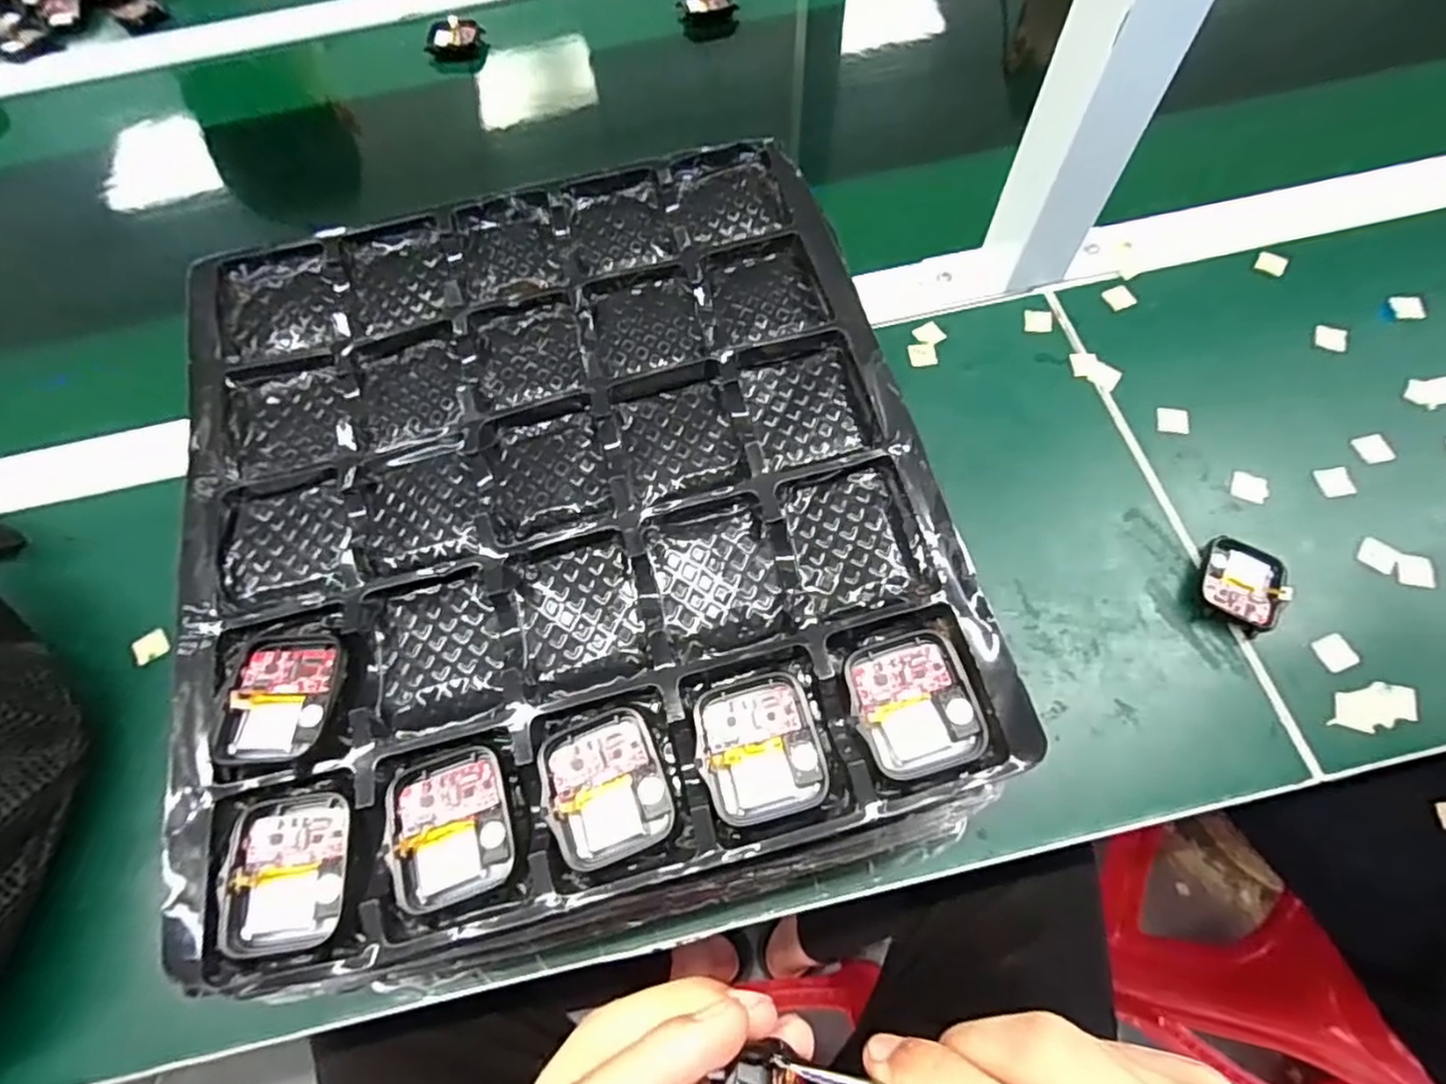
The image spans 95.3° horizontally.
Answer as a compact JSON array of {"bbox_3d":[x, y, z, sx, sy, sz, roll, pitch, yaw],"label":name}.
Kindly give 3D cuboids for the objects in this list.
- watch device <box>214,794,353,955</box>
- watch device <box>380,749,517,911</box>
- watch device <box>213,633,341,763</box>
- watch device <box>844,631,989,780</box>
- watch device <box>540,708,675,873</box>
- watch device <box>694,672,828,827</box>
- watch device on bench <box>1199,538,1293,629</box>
[{"bbox_3d":[-0.133,0.101,0.204,0.036,0.011,0.044,-10,65,-1],"label":"watch device"},{"bbox_3d":[-0.085,0.088,0.206,0.037,0.006,0.044,-17,66,-4],"label":"watch device"},{"bbox_3d":[-0.147,0.051,0.219,0.036,0.004,0.041,0,66,3],"label":"watch device"},{"bbox_3d":[0.061,0.052,0.211,0.036,0.011,0.042,-15,66,-4],"label":"watch device"},{"bbox_3d":[-0.037,0.077,0.209,0.036,0.008,0.043,-22,66,-6],"label":"watch device"},{"bbox_3d":[0.011,0.065,0.210,0.037,0.007,0.043,-10,65,-1],"label":"watch device"},{"bbox_3d":[0.260,0.019,0.331,0.038,0.012,0.045,26,70,14],"label":"watch device on bench"}]

